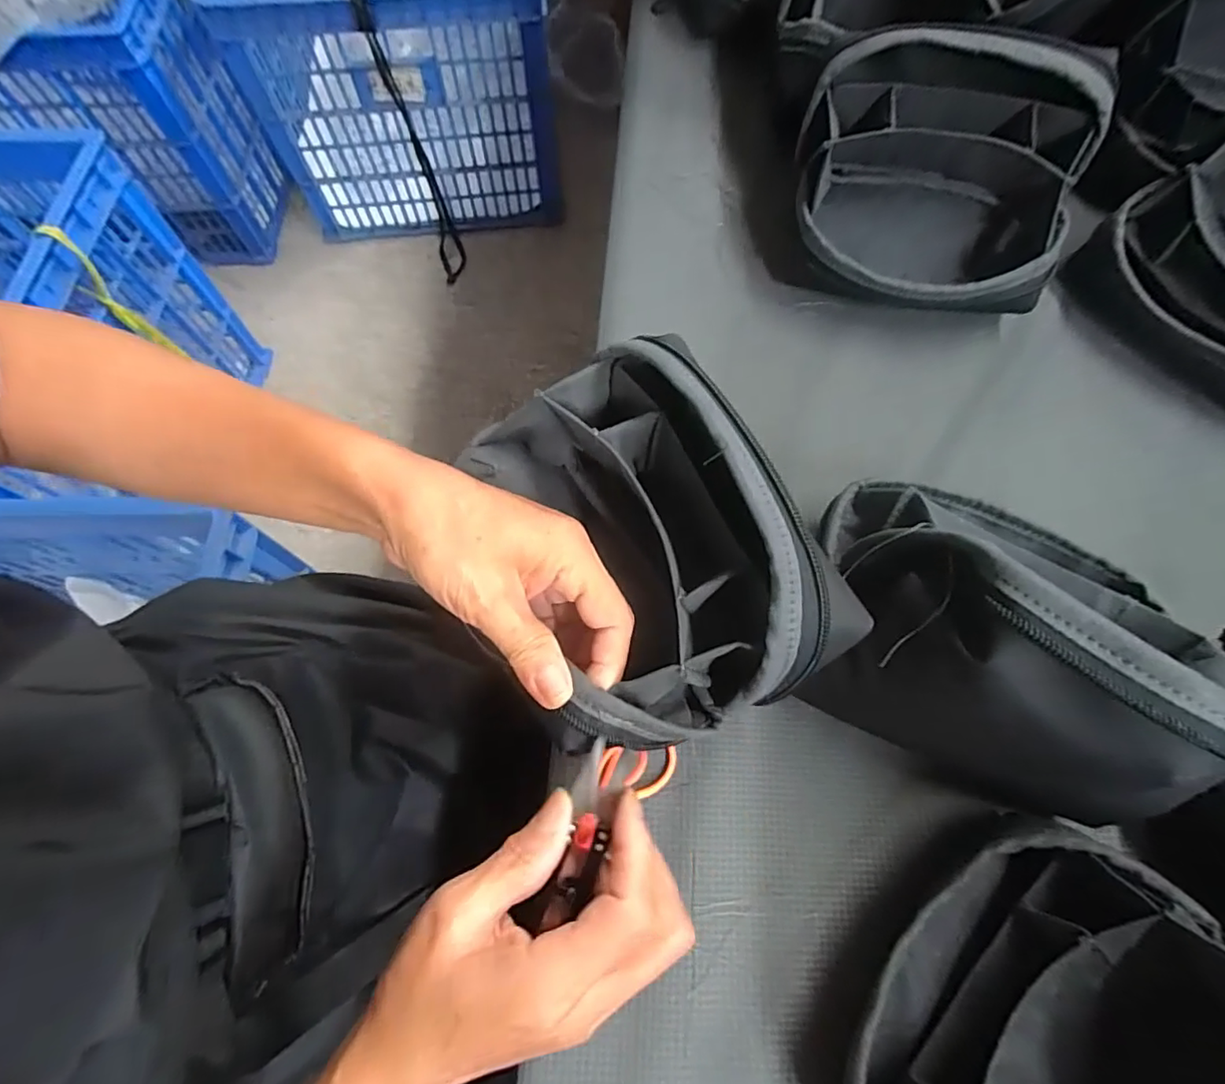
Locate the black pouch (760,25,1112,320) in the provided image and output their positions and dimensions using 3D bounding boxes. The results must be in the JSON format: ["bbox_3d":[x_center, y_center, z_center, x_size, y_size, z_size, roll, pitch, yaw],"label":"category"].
[{"bbox_3d":[0.200,-0.212,0.350,0.168,0.112,0.114,3,69,1],"label":"black pouch"}]

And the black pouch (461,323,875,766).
[{"bbox_3d":[0.006,0.000,0.238,0.116,0.088,0.159,-24,71,-9],"label":"black pouch"}]

